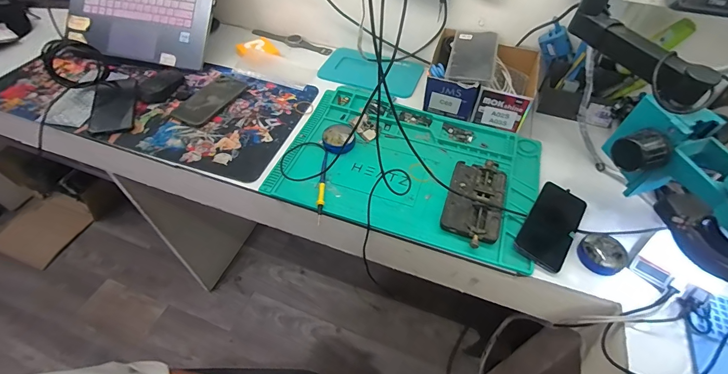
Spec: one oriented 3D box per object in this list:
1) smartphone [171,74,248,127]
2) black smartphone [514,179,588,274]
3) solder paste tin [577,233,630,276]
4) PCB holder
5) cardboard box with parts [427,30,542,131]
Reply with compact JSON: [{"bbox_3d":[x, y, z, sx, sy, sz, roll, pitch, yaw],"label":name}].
[{"bbox_3d":[-0.321,-0.187,0.738,0.076,0.010,0.158,17,51,12],"label":"smartphone"},{"bbox_3d":[0.295,0.059,0.552,0.073,0.008,0.155,38,58,10],"label":"black smartphone"},{"bbox_3d":[0.355,0.101,0.525,0.067,0.015,0.061,1,50,-1],"label":"solder paste tin"},{"bbox_3d":[0.185,0.019,0.584,0.085,0.024,0.178,17,51,13],"label":"PCB holder"},{"bbox_3d":[0.241,-0.225,0.720,0.201,0.093,0.183,19,52,14],"label":"cardboard box with parts"}]

